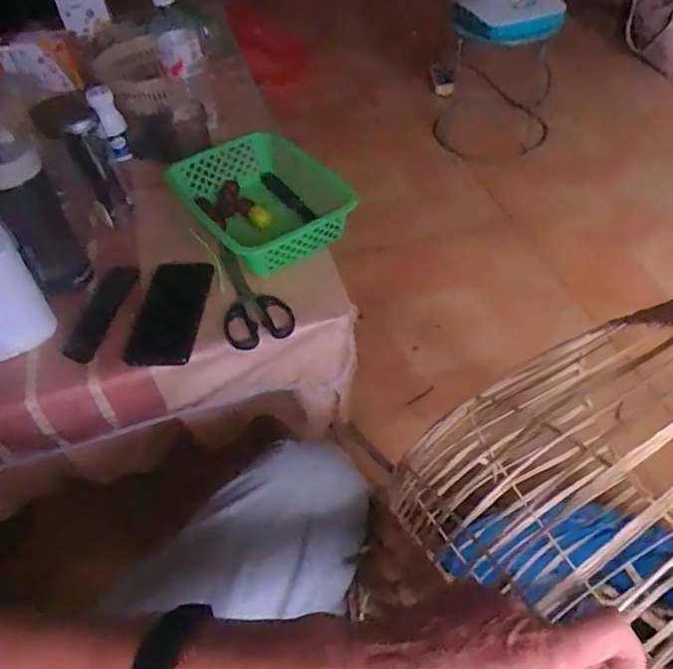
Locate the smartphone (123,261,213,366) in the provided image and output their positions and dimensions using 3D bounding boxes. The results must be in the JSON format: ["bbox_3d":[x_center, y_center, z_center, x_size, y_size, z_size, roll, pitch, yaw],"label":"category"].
[{"bbox_3d":[-0.197,-0.033,0.697,0.080,0.015,0.170,0,48,6],"label":"smartphone"}]

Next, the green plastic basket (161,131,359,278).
[{"bbox_3d":[-0.104,-0.173,0.790,0.165,0.076,0.242,-28,52,-18],"label":"green plastic basket"}]

